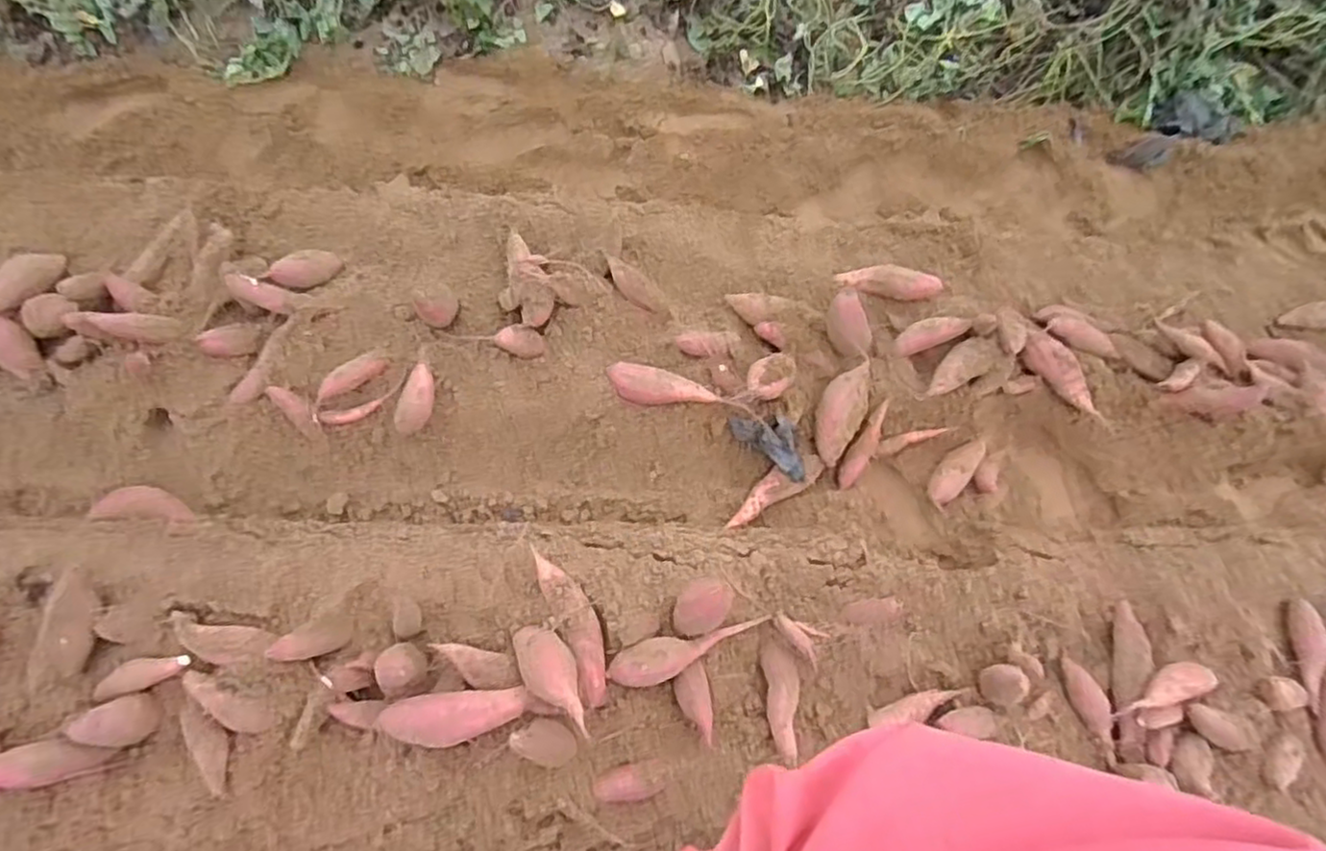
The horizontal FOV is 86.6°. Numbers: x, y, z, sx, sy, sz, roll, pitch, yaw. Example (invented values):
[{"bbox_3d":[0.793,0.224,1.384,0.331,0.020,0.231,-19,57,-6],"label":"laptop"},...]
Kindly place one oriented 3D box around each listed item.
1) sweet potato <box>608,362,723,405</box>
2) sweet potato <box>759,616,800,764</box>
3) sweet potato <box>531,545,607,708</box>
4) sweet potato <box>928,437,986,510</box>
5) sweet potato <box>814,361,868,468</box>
[{"bbox_3d":[-0.004,-0.071,1.424,0.226,0.052,0.070,18,66,4],"label":"sweet potato"},{"bbox_3d":[0.204,0.445,1.200,0.069,0.045,0.213,-1,66,-4],"label":"sweet potato"},{"bbox_3d":[-0.146,0.319,1.172,0.076,0.066,0.281,-21,68,-14],"label":"sweet potato"},{"bbox_3d":[0.610,0.094,1.463,0.062,0.042,0.199,41,58,13],"label":"sweet potato"},{"bbox_3d":[0.369,-0.025,1.448,0.093,0.068,0.217,21,82,6],"label":"sweet potato"}]

